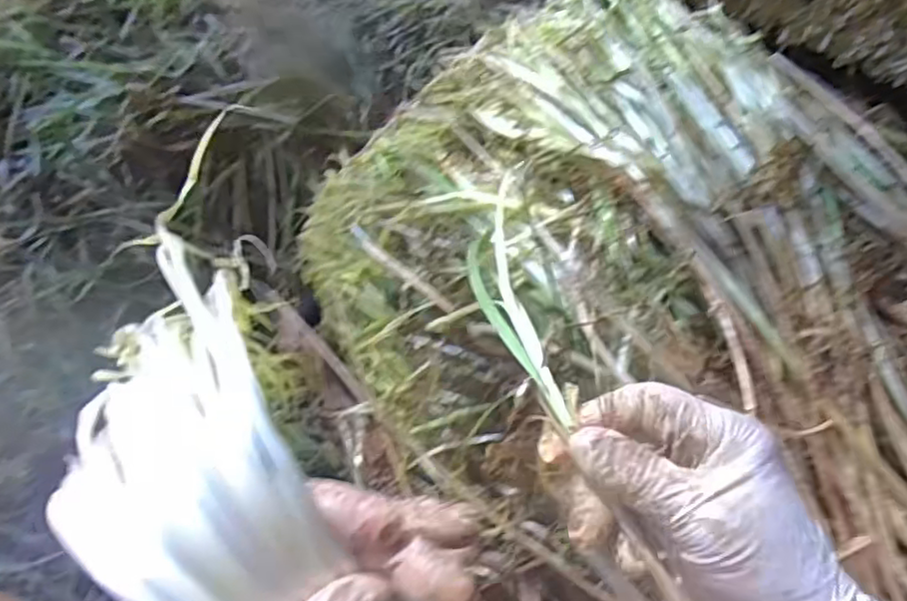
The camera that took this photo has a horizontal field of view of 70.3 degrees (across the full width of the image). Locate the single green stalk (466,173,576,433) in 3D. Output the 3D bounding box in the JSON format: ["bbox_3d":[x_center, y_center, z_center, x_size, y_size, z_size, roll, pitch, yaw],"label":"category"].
[{"bbox_3d":[0.027,-0.013,0.346,0.035,0.010,0.184,-4,42,-5],"label":"single green stalk"}]

